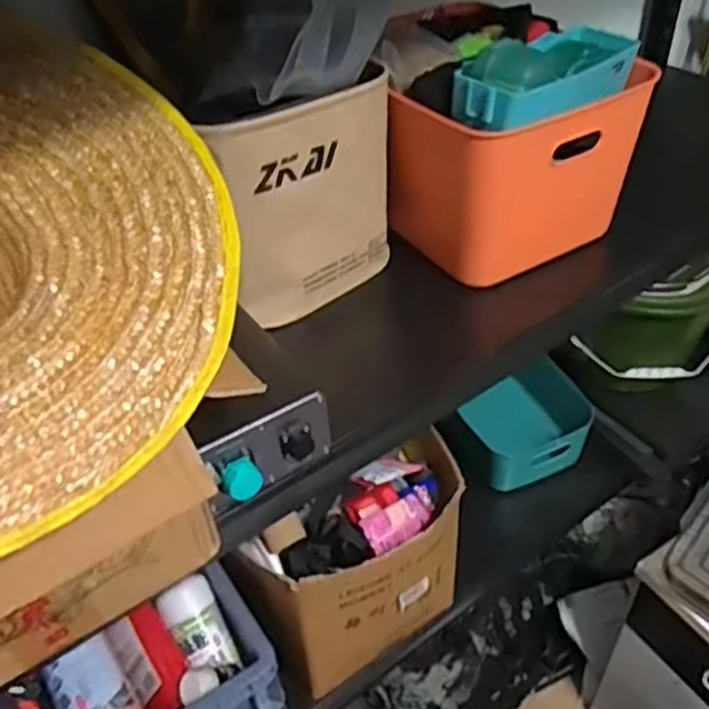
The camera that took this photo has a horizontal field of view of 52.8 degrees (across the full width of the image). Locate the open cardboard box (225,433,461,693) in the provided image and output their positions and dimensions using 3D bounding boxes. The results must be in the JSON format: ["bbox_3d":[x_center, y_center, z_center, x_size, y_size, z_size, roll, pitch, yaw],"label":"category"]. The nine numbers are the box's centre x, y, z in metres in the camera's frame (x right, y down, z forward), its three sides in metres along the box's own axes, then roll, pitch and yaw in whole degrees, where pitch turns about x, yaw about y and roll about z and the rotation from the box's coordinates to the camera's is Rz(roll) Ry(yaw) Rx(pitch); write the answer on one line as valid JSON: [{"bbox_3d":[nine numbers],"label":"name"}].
[{"bbox_3d":[0.016,0.276,0.952,0.297,0.244,0.147,-31,50,-22],"label":"open cardboard box"}]

